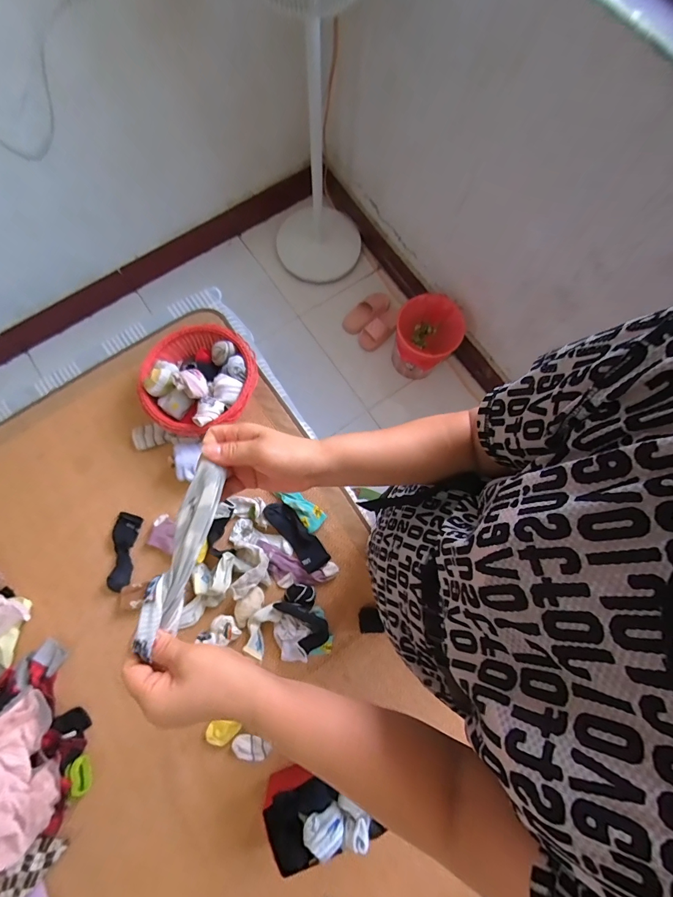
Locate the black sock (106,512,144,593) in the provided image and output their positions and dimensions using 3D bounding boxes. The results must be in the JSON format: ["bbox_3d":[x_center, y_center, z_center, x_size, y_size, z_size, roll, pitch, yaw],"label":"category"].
[{"bbox_3d":[-0.523,0.250,0.881,0.063,0.015,0.178,4,78,0],"label":"black sock"}]

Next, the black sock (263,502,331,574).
[{"bbox_3d":[-0.097,0.211,0.874,0.062,0.027,0.191,-38,81,-8],"label":"black sock"}]

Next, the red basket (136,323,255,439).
[{"bbox_3d":[-0.347,-0.171,0.911,0.278,0.131,0.278,0,78,-1],"label":"red basket"}]

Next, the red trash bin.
[{"bbox_3d":[0.328,-0.415,1.373,0.235,0.232,0.258,0,78,-1],"label":"red trash bin"}]

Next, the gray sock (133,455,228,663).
[{"bbox_3d":[-0.143,0.097,0.340,0.029,0.032,0.169,17,79,2],"label":"gray sock"}]

